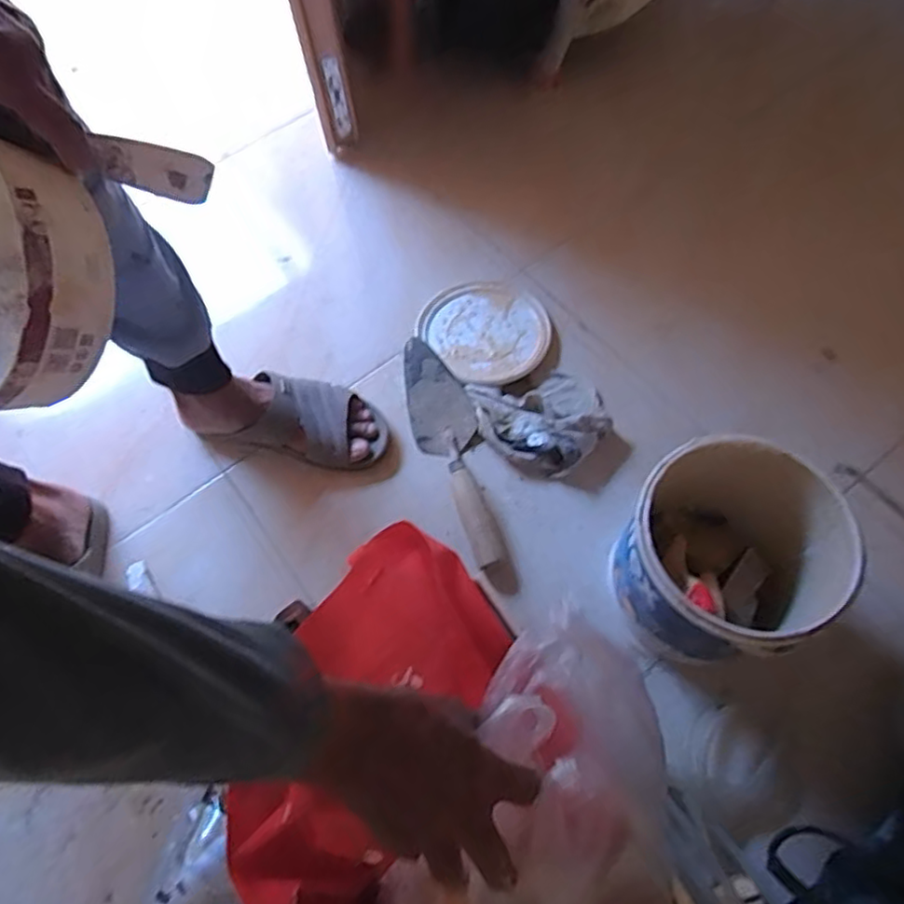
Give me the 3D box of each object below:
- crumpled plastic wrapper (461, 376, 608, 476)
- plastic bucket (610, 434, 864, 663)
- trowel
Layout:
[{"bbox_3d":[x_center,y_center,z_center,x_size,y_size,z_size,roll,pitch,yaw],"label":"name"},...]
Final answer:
[{"bbox_3d":[0.113,-0.039,0.768,0.153,0.042,0.135,-17,64,-5],"label":"crumpled plastic wrapper"},{"bbox_3d":[0.247,0.105,0.607,0.163,0.188,0.171,-1,64,3],"label":"plastic bucket"},{"bbox_3d":[0.004,-0.005,0.756,0.077,0.047,0.298,-21,65,-7],"label":"trowel"}]

